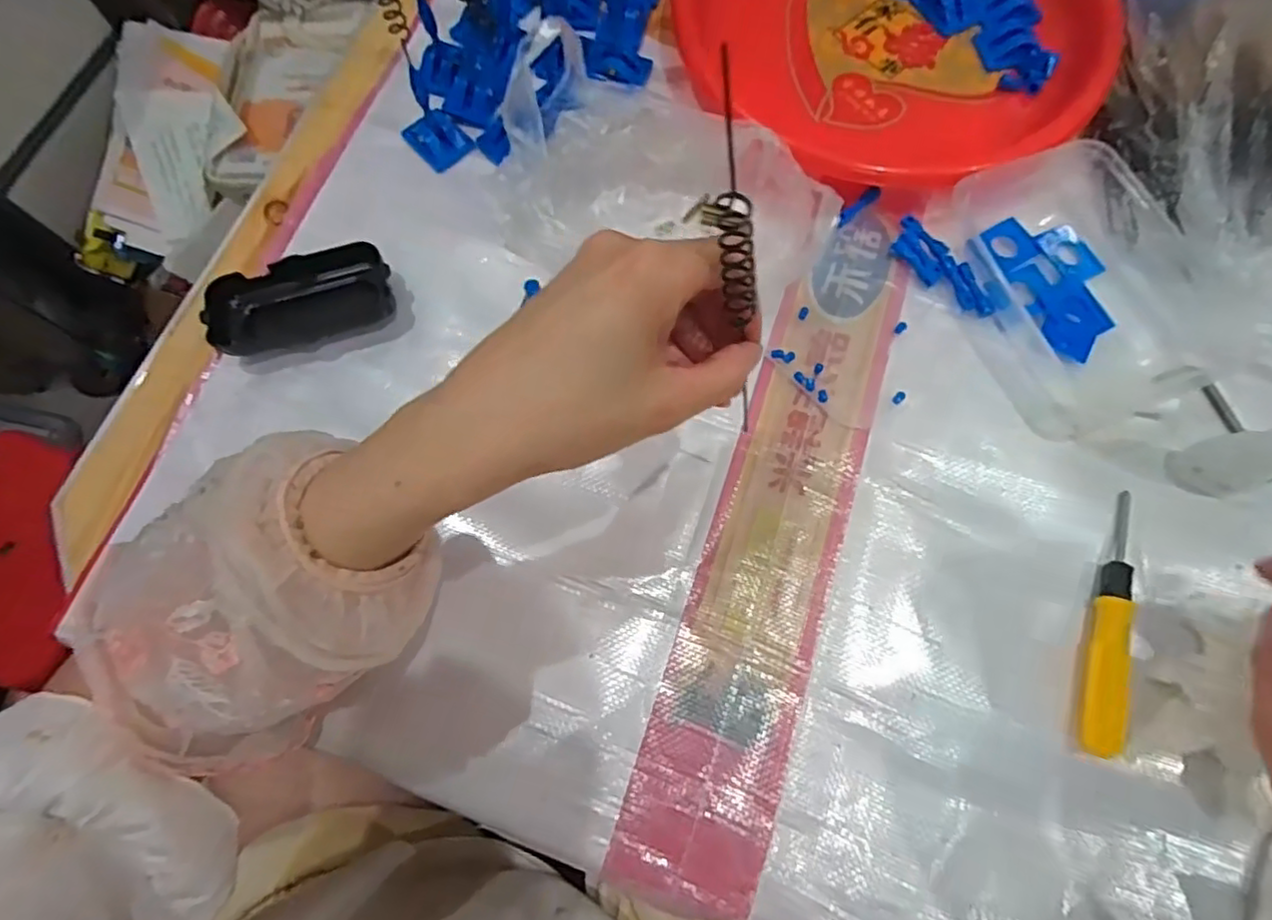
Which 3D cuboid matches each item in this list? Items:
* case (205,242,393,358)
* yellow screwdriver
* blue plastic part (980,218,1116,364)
[{"bbox_3d":[-0.210,-0.102,0.412,0.109,0.025,0.048,-17,73,-5],"label":"case"},{"bbox_3d":[0.255,0.084,0.344,0.016,0.016,0.140,20,74,7],"label":"yellow screwdriver"},{"bbox_3d":[0.268,-0.113,0.409,0.063,0.006,0.099,-22,73,-6],"label":"blue plastic part"}]

